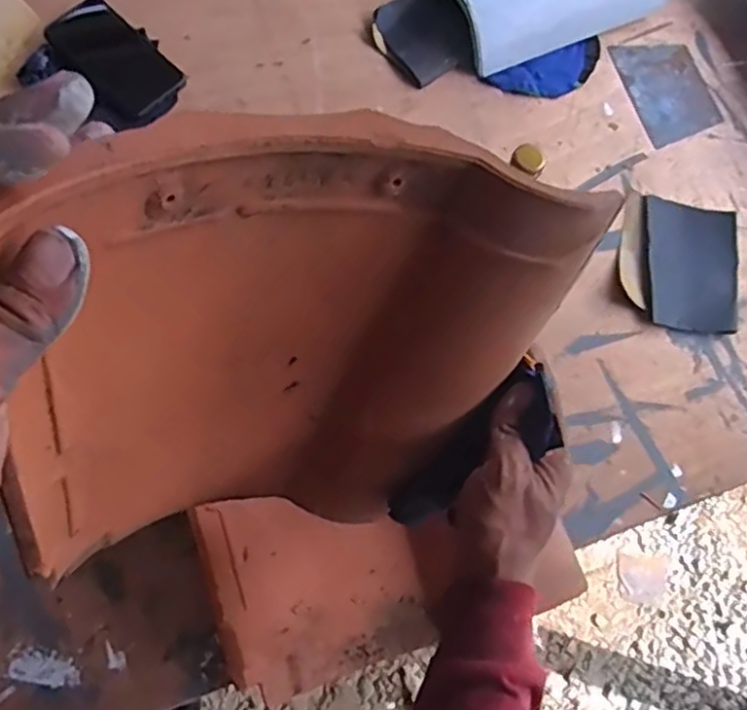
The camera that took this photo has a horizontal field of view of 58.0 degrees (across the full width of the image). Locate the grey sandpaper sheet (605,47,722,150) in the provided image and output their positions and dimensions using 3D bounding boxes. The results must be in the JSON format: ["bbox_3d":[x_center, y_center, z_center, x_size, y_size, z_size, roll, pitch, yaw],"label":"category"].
[{"bbox_3d":[0.354,-0.317,0.808,0.103,0.004,0.136,-14,74,-12],"label":"grey sandpaper sheet"}]

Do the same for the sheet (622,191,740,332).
[{"bbox_3d":[0.328,-0.098,0.723,0.125,0.021,0.149,12,64,0],"label":"sheet"}]

